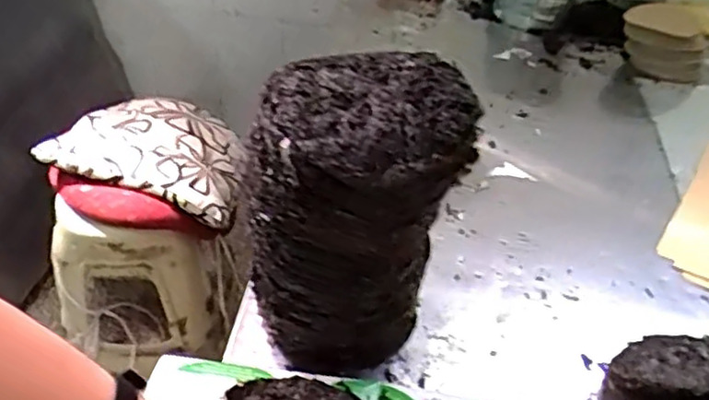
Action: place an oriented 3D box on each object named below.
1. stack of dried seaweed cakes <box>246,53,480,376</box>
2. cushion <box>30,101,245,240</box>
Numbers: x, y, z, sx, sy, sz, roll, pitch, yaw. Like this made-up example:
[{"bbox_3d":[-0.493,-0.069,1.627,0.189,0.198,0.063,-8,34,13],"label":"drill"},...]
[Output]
[{"bbox_3d":[-0.002,0.031,0.730,0.217,0.340,0.167,9,41,6],"label":"stack of dried seaweed cakes"},{"bbox_3d":[-0.388,-0.079,1.310,0.345,0.116,0.346,3,41,-2],"label":"cushion"}]

